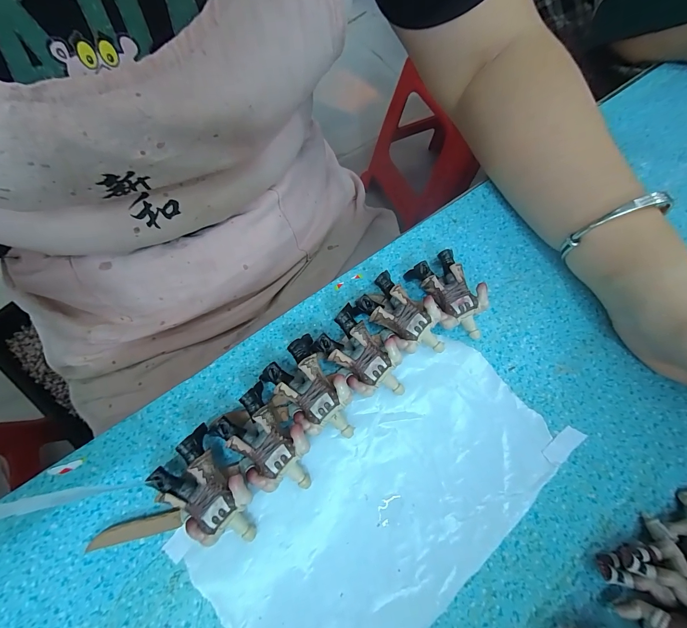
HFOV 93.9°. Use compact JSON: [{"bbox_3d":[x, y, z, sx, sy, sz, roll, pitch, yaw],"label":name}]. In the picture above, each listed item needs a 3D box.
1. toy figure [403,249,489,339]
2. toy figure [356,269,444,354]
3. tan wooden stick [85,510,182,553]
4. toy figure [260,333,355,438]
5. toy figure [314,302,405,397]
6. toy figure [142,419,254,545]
[{"bbox_3d":[0.072,-0.011,0.213,0.033,0.021,0.058,-23,72,-11],"label":"toy figure"},{"bbox_3d":[0.038,0.003,0.206,0.058,0.023,0.033,38,72,11],"label":"toy figure"},{"bbox_3d":[-0.108,0.112,0.166,0.047,0.005,0.009,-11,70,-7],"label":"tan wooden stick"},{"bbox_3d":[-0.017,0.046,0.187,0.034,0.024,0.059,-38,75,-16],"label":"toy figure"},{"bbox_3d":[0.012,0.028,0.195,0.056,0.024,0.034,38,72,11],"label":"toy figure"},{"bbox_3d":[-0.068,0.093,0.165,0.057,0.023,0.035,40,72,12],"label":"toy figure"}]

